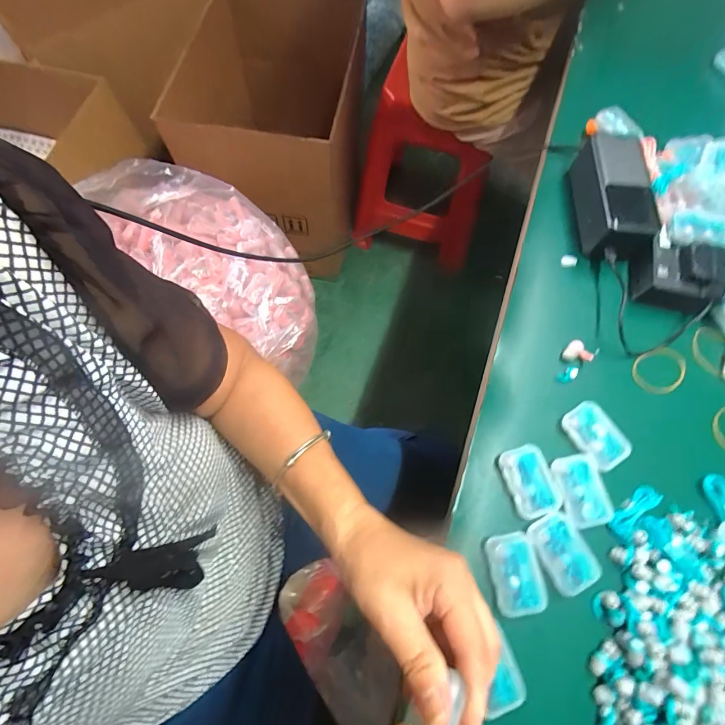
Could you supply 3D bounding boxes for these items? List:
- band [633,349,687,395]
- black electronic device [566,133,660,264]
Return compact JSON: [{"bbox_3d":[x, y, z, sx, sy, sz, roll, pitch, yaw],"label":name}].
[{"bbox_3d":[0.285,0.008,0.361,0.053,0.004,0.041,-30,78,-5],"label":"band"},{"bbox_3d":[0.261,-0.171,0.394,0.057,0.044,0.140,5,70,0],"label":"black electronic device"}]

